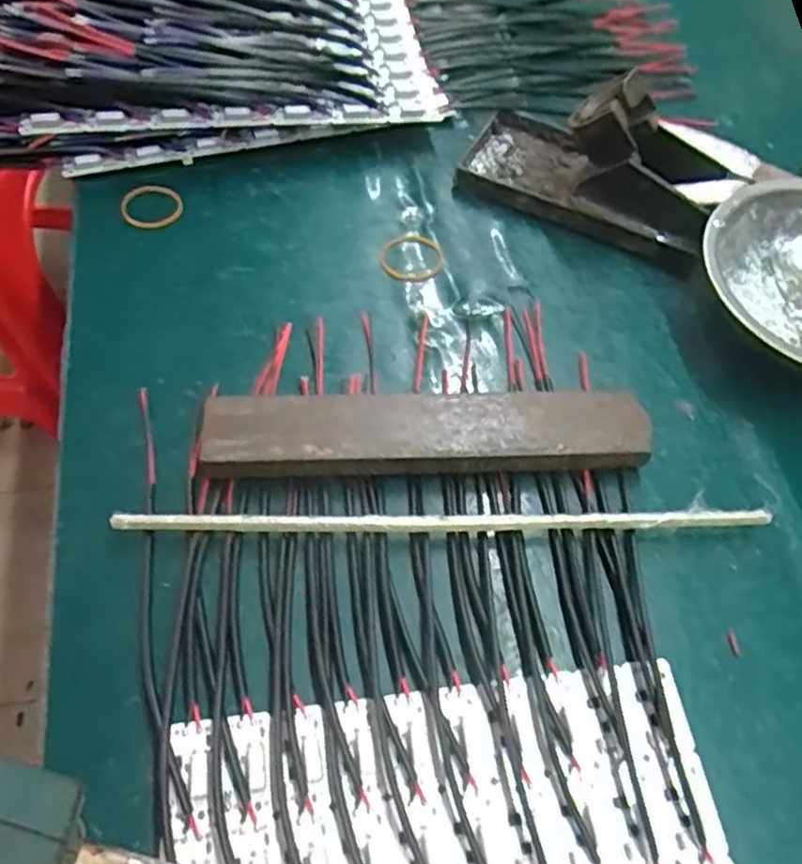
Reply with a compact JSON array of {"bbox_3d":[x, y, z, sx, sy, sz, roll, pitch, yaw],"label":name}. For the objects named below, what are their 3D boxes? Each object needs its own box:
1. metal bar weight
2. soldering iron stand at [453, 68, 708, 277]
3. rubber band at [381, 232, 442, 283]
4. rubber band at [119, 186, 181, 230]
[{"bbox_3d":[0.011,0.000,0.332,0.196,0.021,0.036,-1,58,-4],"label":"metal bar weight"},{"bbox_3d":[0.114,-0.163,0.415,0.147,0.067,0.076,26,61,13],"label":"soldering iron stand"},{"bbox_3d":[0.006,-0.099,0.408,0.035,0.004,0.037,-1,58,-3],"label":"rubber band"},{"bbox_3d":[-0.145,-0.131,0.419,0.034,0.004,0.034,-17,61,-13],"label":"rubber band"}]

